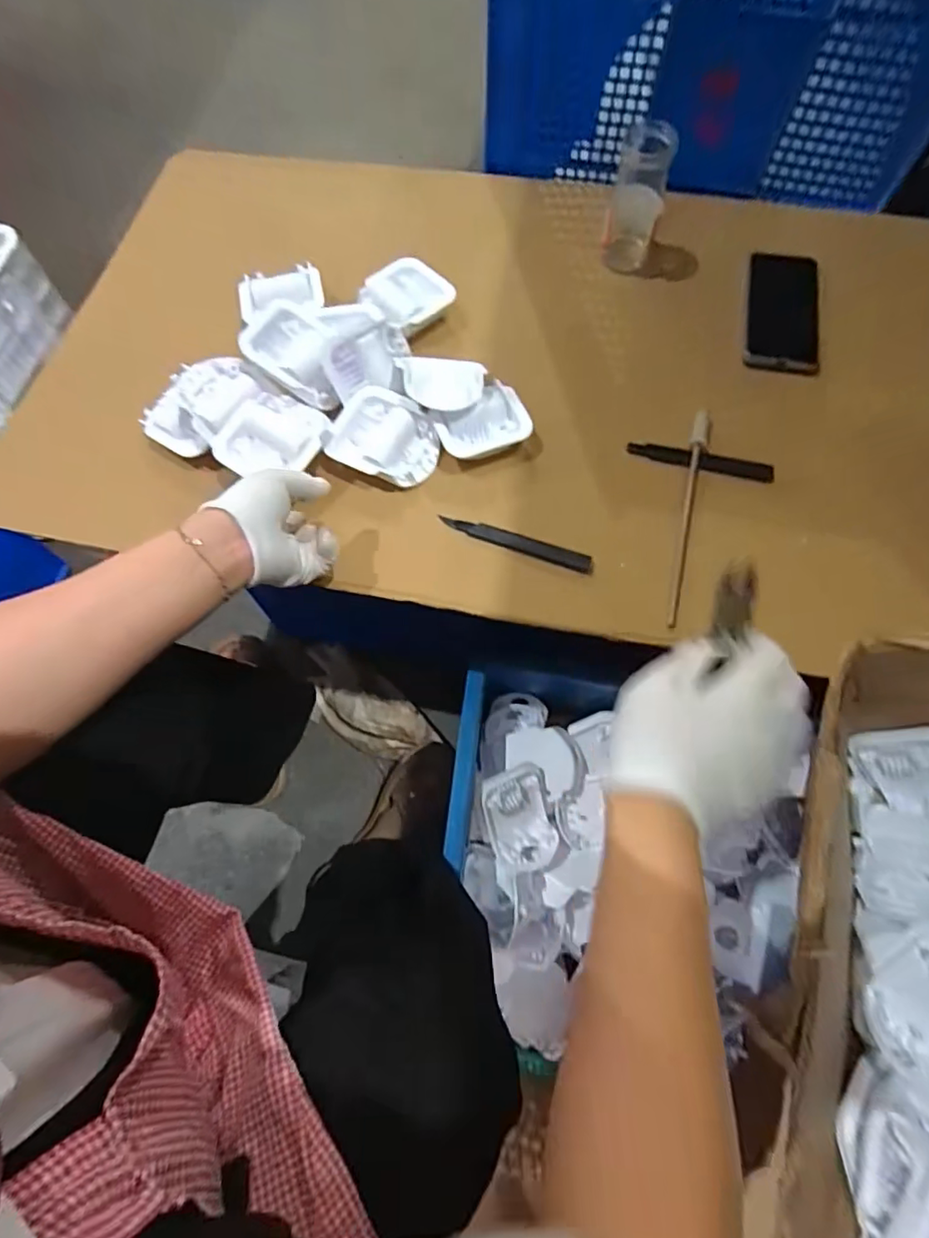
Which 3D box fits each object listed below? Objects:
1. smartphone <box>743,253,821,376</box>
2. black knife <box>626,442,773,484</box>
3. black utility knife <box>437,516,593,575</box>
[{"bbox_3d":[0.348,-0.331,0.622,0.076,0.012,0.148,8,79,4],"label":"smartphone"},{"bbox_3d":[0.236,-0.157,0.571,0.141,0.010,0.020,11,68,6],"label":"black knife"},{"bbox_3d":[0.049,-0.073,0.536,0.147,0.006,0.018,19,69,9],"label":"black utility knife"}]

